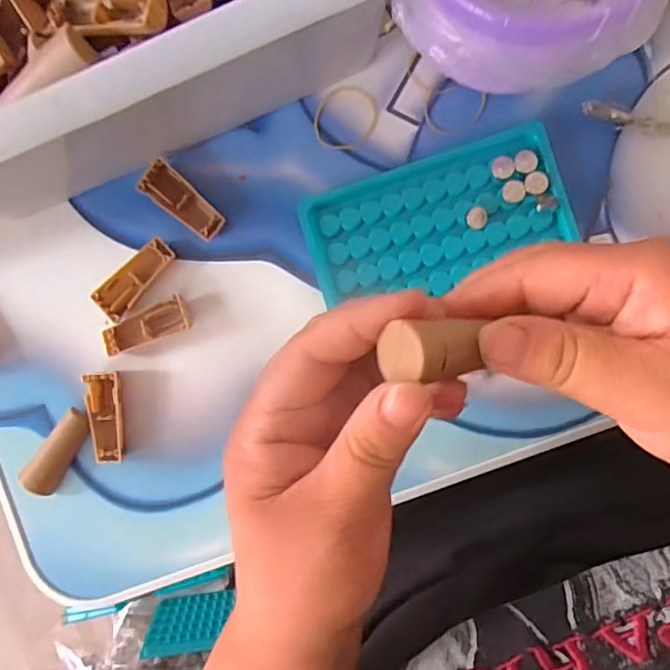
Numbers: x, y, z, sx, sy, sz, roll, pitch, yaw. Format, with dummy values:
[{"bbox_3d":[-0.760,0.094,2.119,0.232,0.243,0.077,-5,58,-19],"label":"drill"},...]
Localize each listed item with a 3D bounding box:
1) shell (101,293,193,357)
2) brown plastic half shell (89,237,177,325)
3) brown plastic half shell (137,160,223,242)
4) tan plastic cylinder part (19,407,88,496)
[{"bbox_3d":[-0.103,-0.005,0.304,0.050,0.004,0.018,-20,88,5],"label":"shell"},{"bbox_3d":[-0.110,-0.032,0.304,0.021,0.006,0.049,42,94,4],"label":"brown plastic half shell"},{"bbox_3d":[-0.082,-0.072,0.302,0.050,0.006,0.019,38,93,4],"label":"brown plastic half shell"},{"bbox_3d":[-0.153,0.065,0.309,0.015,0.019,0.050,30,93,5],"label":"tan plastic cylinder part"}]

